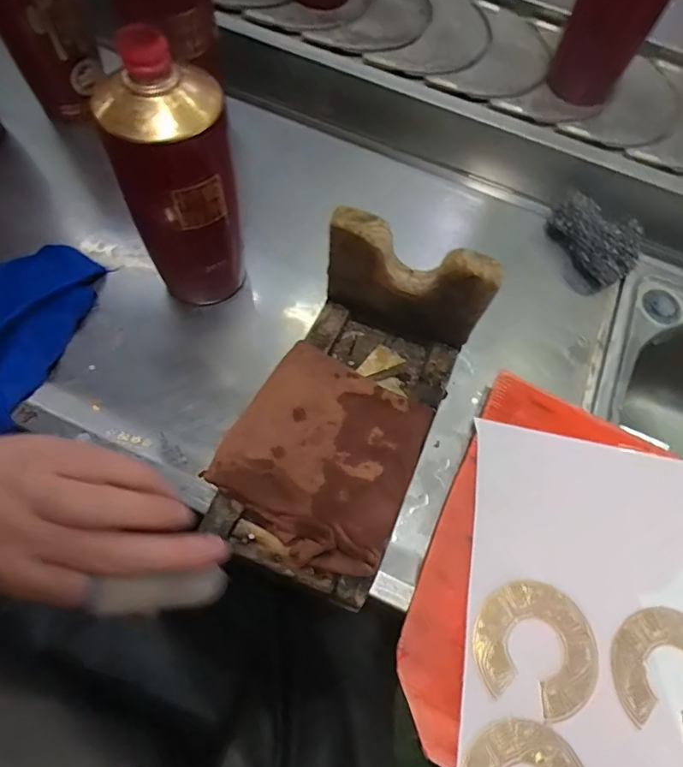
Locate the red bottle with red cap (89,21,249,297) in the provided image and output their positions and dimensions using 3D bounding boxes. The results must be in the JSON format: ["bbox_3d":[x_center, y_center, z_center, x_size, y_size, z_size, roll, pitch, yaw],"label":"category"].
[{"bbox_3d":[-0.114,-0.140,0.362,0.073,0.206,0.067,-11,67,-8],"label":"red bottle with red cap"}]

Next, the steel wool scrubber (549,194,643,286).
[{"bbox_3d":[0.247,-0.146,0.496,0.056,0.039,0.097,-32,72,-16],"label":"steel wool scrubber"}]

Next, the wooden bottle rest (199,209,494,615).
[{"bbox_3d":[-0.001,0.017,0.339,0.124,0.132,0.211,23,67,7],"label":"wooden bottle rest"}]

